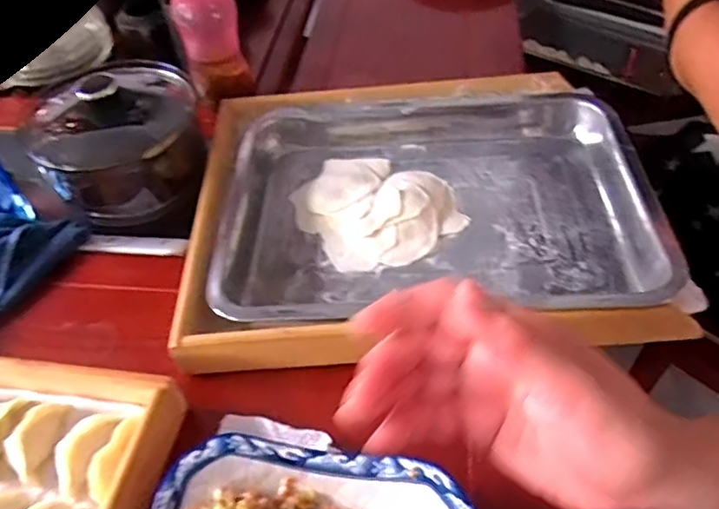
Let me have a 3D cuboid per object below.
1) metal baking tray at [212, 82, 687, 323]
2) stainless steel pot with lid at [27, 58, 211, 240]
[{"bbox_3d":[0.059,-0.048,0.506,0.337,0.055,0.252,0,48,1],"label":"metal baking tray"},{"bbox_3d":[-0.220,-0.107,0.570,0.123,0.132,0.157,23,52,20],"label":"stainless steel pot with lid"}]

